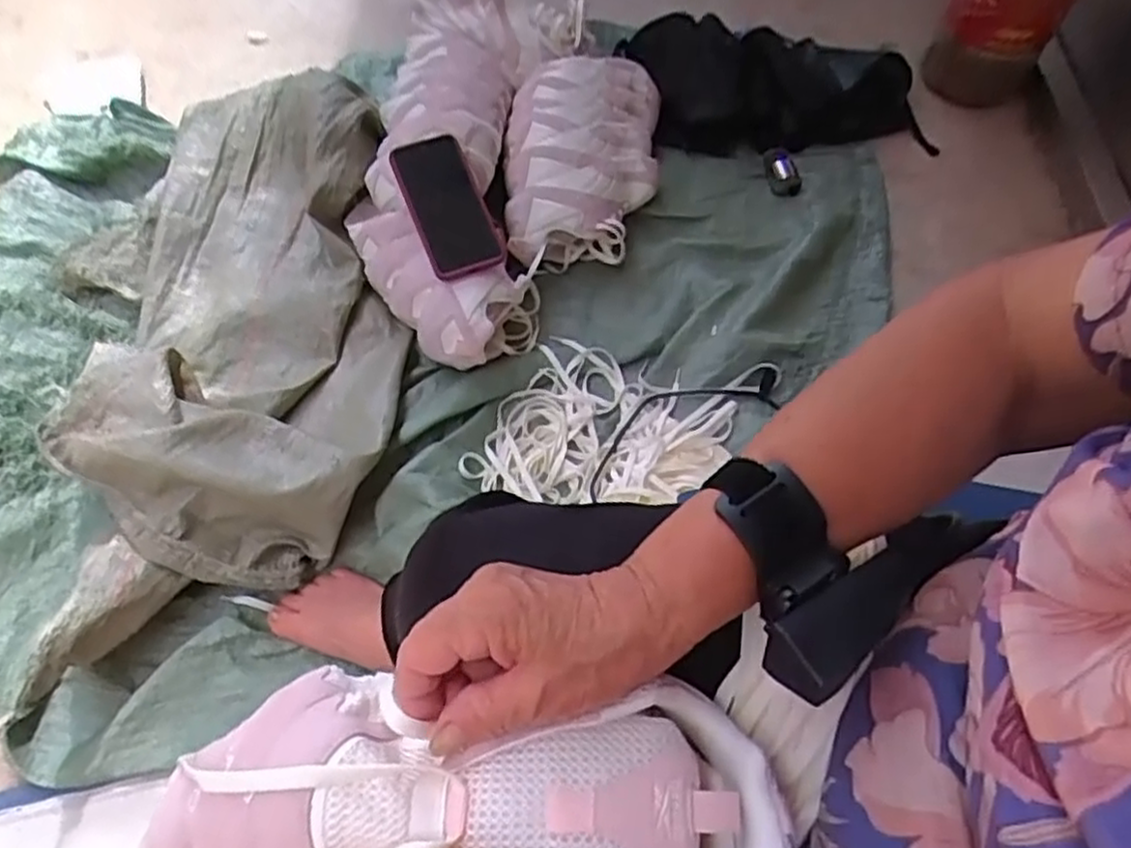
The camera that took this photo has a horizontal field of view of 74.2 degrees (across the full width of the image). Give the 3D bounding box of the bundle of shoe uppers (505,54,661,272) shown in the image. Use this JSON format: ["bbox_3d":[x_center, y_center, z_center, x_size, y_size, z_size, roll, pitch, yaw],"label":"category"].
[{"bbox_3d":[0.023,-0.364,1.020,0.202,0.114,0.346,4,62,2],"label":"bundle of shoe uppers"}]

